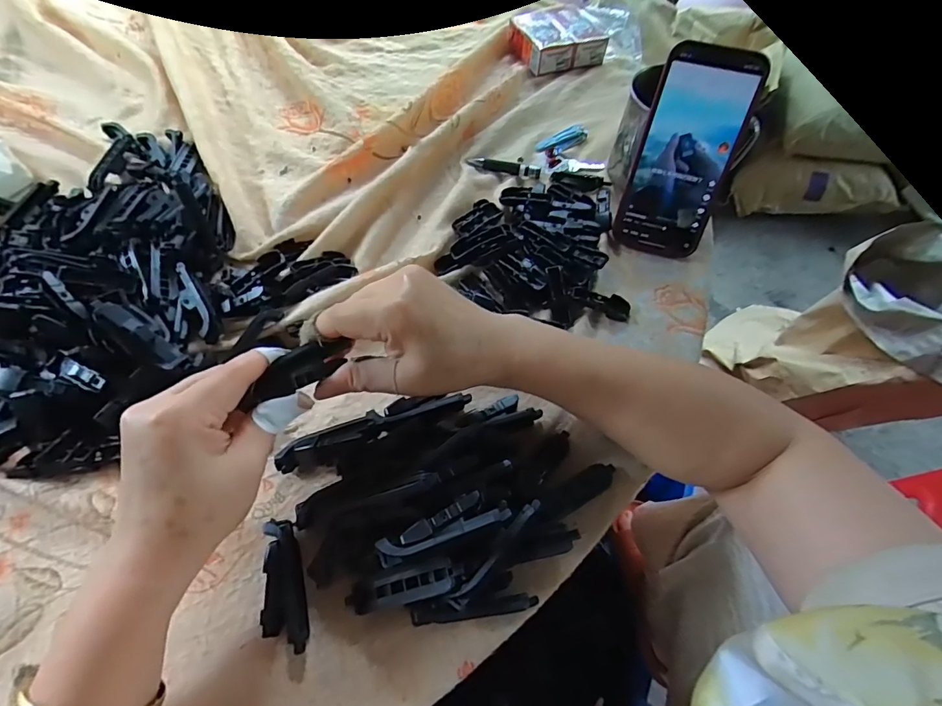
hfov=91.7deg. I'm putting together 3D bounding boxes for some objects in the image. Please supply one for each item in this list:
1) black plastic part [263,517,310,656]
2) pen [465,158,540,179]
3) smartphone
[{"bbox_3d":[-0.113,0.138,0.273,0.021,0.016,0.072,-15,61,-8],"label":"black plastic part"},{"bbox_3d":[0.033,-0.191,0.468,0.077,0.010,0.013,15,61,9],"label":"pen"},{"bbox_3d":[0.178,-0.164,0.383,0.075,0.158,0.010,17,26,10],"label":"smartphone"}]

